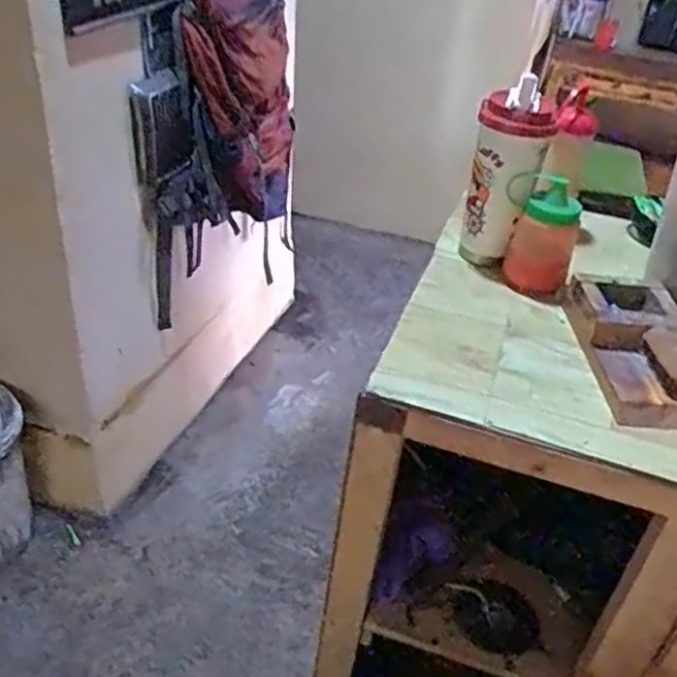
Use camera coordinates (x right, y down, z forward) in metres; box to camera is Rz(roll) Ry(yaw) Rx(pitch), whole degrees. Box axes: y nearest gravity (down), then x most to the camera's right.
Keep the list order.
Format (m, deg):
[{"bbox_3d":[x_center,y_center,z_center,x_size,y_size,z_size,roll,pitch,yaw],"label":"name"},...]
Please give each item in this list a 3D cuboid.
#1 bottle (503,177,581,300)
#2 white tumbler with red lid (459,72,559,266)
[{"bbox_3d":[0.232,-0.115,0.811,0.068,0.120,0.058,15,37,14],"label":"bottle"},{"bbox_3d":[0.193,-0.190,0.836,0.081,0.191,0.077,6,35,1],"label":"white tumbler with red lid"}]

